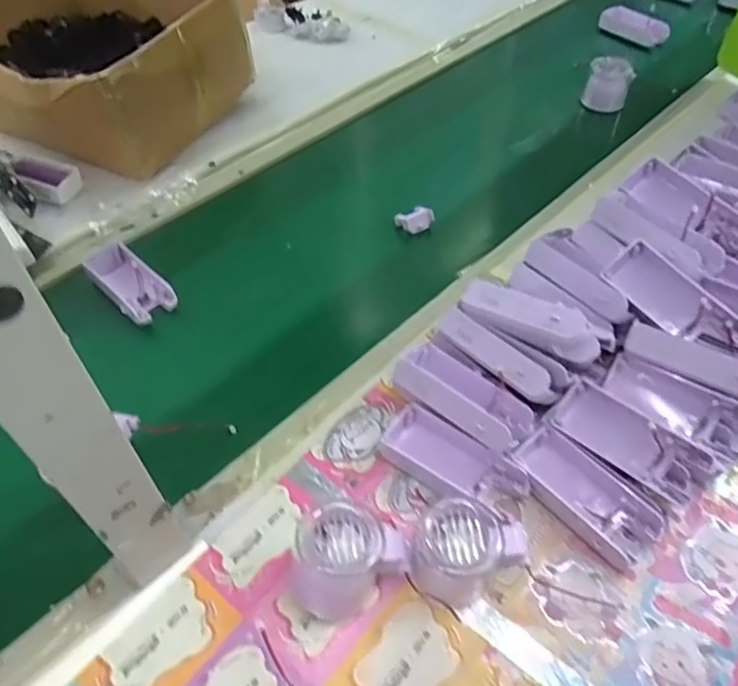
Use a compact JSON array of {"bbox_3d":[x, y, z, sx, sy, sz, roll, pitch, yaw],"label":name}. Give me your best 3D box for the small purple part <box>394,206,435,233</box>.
[{"bbox_3d":[0.052,-0.138,0.686,0.042,0.021,0.021,-13,51,-10],"label":"small purple part"}]

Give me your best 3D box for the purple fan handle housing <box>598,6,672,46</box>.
[{"bbox_3d":[0.434,-0.523,1.006,0.020,0.039,0.129,-27,55,-21],"label":"purple fan handle housing"}]

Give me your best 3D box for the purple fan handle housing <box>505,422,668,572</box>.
[{"bbox_3d":[0.159,0.112,0.455,0.109,0.030,0.049,36,59,27],"label":"purple fan handle housing"}]

